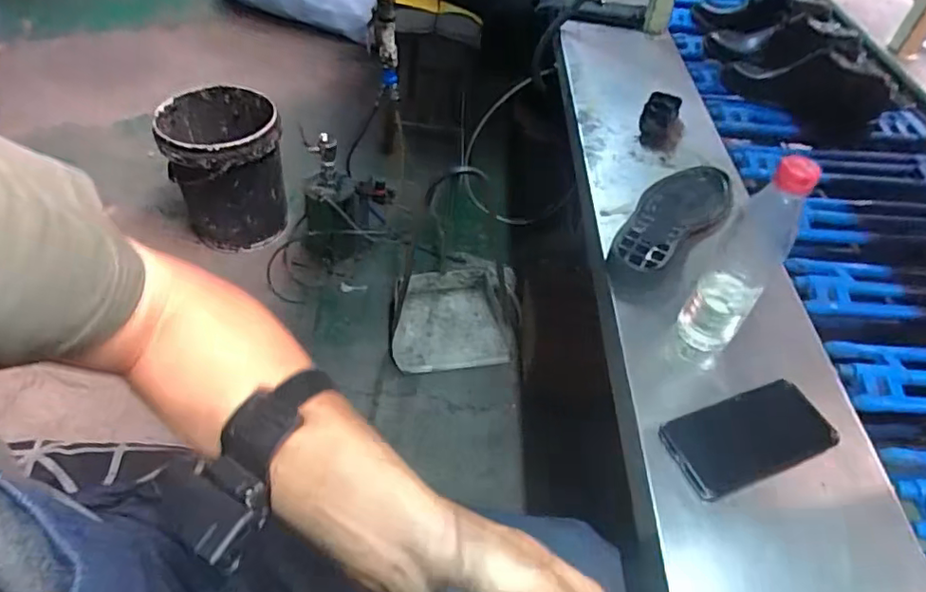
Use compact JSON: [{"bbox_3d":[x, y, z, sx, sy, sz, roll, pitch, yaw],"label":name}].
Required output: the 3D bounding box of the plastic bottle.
[{"bbox_3d":[0.266,-0.027,0.555,0.057,0.222,0.052,36,55,26],"label":"plastic bottle"}]

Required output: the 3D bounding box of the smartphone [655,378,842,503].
[{"bbox_3d":[0.276,0.135,0.558,0.165,0.012,0.076,-15,50,-17],"label":"smartphone"}]

